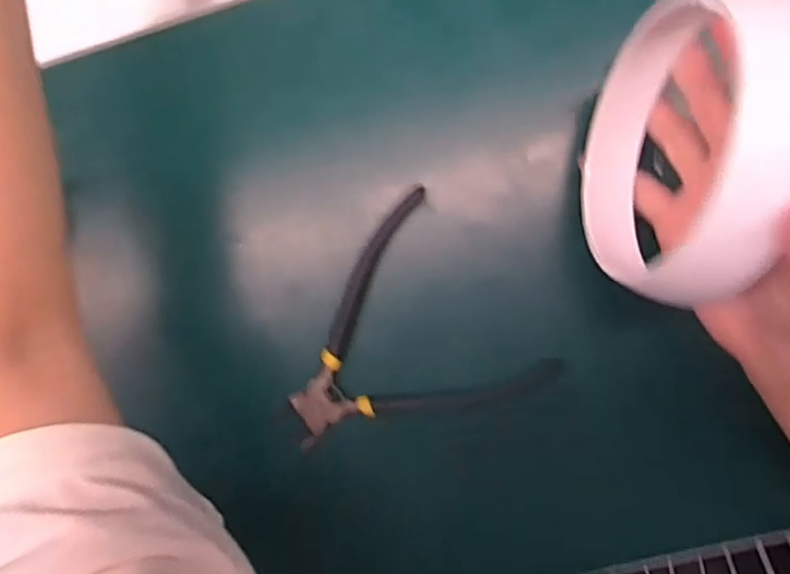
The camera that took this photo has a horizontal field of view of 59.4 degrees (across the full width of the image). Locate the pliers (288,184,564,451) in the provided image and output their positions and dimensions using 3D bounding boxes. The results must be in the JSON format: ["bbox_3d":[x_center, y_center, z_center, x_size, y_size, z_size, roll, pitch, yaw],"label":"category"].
[{"bbox_3d":[0.002,0.039,0.369,0.132,0.016,0.119,-41,87,7],"label":"pliers"}]

